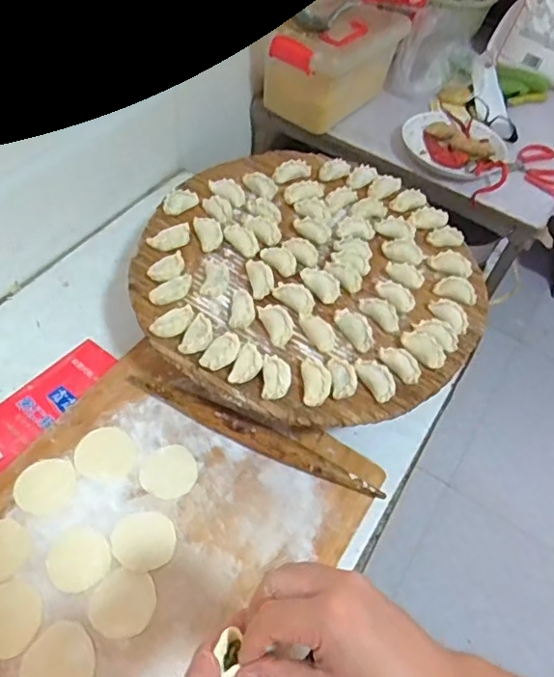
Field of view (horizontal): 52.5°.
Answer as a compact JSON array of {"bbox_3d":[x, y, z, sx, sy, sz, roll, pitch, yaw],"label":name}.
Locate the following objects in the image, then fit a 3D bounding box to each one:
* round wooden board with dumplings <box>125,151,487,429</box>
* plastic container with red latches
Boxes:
[{"bbox_3d":[0.047,-0.097,0.747,0.437,0.042,0.439,3,53,-4],"label":"round wooden board with dumplings"},{"bbox_3d":[0.111,-0.535,1.096,0.164,0.158,0.288,34,57,18],"label":"plastic container with red latches"}]

